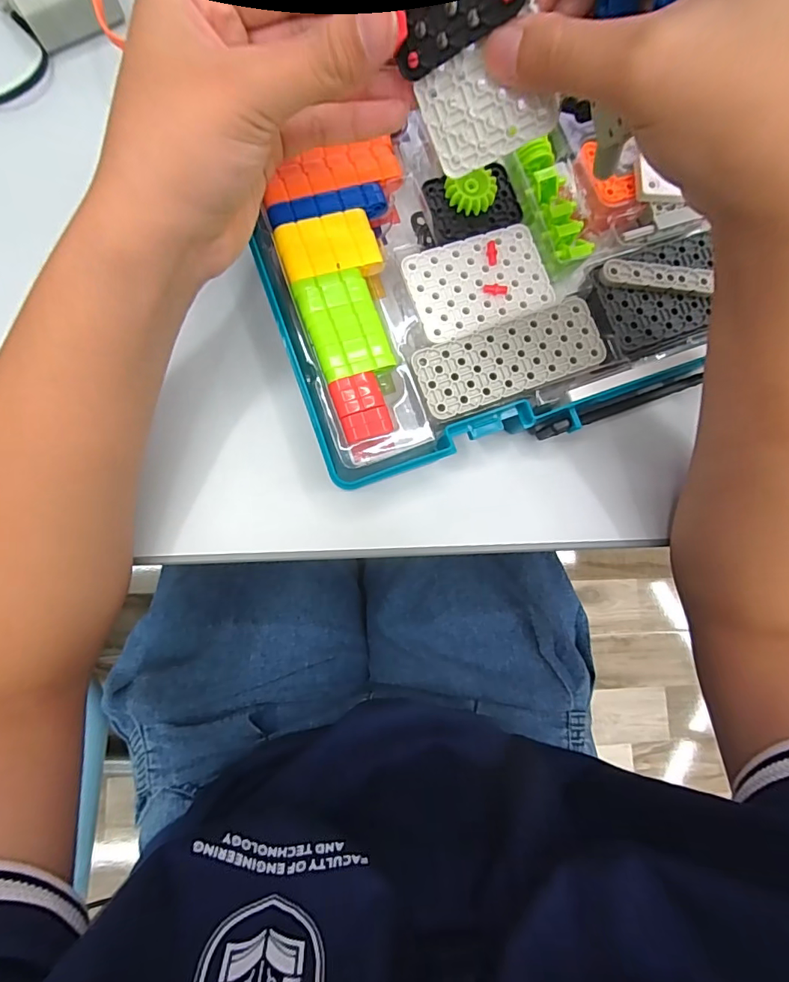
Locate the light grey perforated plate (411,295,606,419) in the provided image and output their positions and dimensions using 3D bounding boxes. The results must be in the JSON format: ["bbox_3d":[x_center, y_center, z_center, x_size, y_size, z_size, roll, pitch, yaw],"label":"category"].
[{"bbox_3d":[0.061,-0.070,0.243,0.100,0.006,0.038,-21,85,-8],"label":"light grey perforated plate"}]

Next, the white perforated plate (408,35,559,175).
[{"bbox_3d":[0.036,-0.154,0.186,0.038,0.048,0.004,55,43,-37],"label":"white perforated plate"}]

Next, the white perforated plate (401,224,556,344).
[{"bbox_3d":[0.046,-0.113,0.250,0.074,0.005,0.049,-19,85,-8],"label":"white perforated plate"}]

